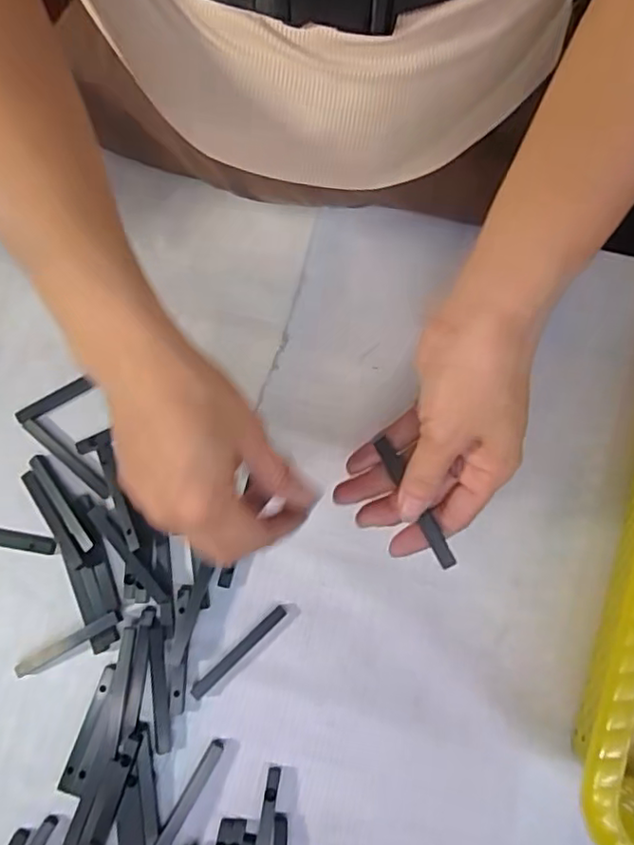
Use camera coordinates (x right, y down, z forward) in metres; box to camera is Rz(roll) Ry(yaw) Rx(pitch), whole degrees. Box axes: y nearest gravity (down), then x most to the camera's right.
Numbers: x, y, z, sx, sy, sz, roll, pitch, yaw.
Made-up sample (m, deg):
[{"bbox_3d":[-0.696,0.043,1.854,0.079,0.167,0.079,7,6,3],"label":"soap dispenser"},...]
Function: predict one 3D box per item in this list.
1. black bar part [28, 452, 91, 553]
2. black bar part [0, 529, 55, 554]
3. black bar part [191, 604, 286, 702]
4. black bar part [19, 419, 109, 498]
[{"bbox_3d":[-0.170,0.053,0.399,0.010,0.009,0.075,-35,82,-6],"label":"black bar part"},{"bbox_3d":[-0.212,0.076,0.399,0.075,0.004,0.011,10,80,2],"label":"black bar part"},{"bbox_3d":[-0.050,0.148,0.389,0.076,0.008,0.008,-42,82,-7],"label":"black bar part"},{"bbox_3d":[-0.171,0.024,0.411,0.077,0.006,0.009,41,83,7],"label":"black bar part"}]

